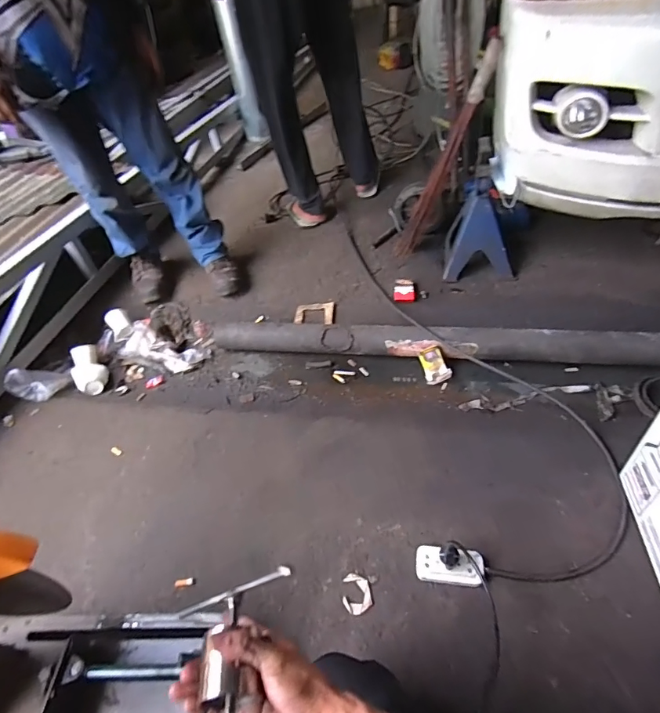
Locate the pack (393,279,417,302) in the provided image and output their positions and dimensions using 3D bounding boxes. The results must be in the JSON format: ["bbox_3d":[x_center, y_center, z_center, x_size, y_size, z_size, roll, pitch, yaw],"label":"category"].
[{"bbox_3d":[0.243,-0.221,1.466,0.068,0.023,0.102,-3,47,4],"label":"pack"}]

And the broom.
[{"bbox_3d":[0.362,-0.620,1.421,0.060,0.674,0.112,8,45,-15],"label":"broom"}]

